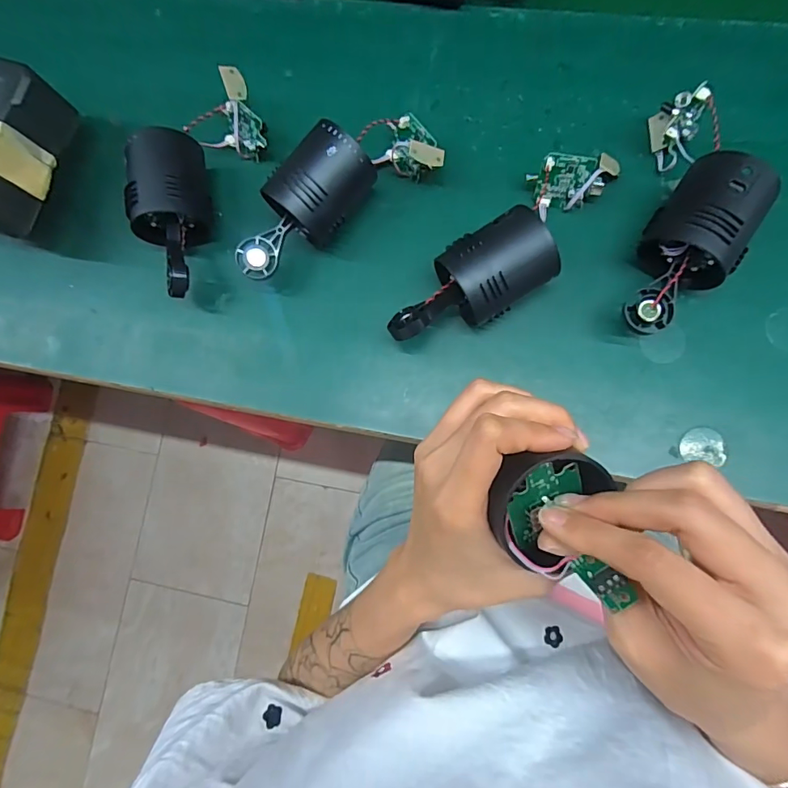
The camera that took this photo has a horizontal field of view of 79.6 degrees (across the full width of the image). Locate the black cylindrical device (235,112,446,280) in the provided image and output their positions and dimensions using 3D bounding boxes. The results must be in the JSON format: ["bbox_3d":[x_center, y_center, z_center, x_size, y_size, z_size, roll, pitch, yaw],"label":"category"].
[{"bbox_3d":[-0.045,-0.144,0.341,0.162,0.058,0.057,-36,81,1],"label":"black cylindrical device"}]

